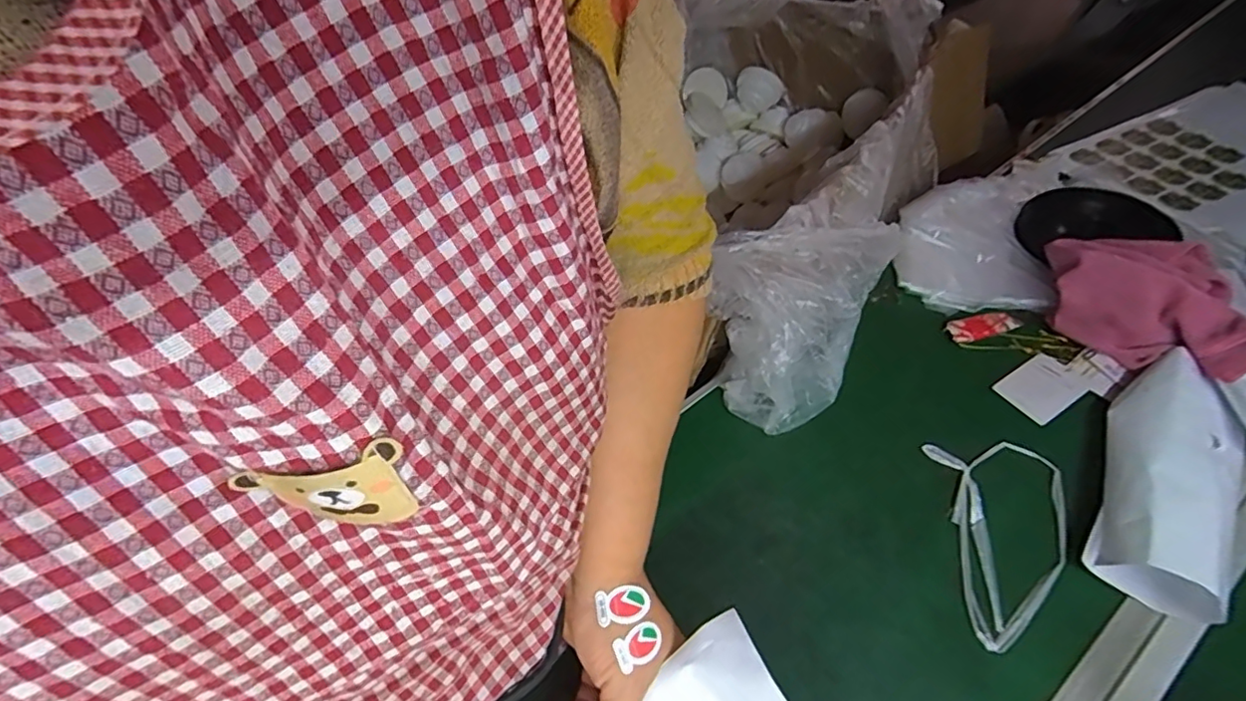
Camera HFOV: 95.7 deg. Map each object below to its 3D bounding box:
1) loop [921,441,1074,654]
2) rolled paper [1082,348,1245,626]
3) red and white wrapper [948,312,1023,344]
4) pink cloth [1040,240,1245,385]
[{"bbox_3d":[0.300,0.140,0.429,0.096,0.011,0.160,1,51,8],"label":"loop"},{"bbox_3d":[0.418,0.088,0.429,0.083,0.053,0.227,26,59,26],"label":"rolled paper"},{"bbox_3d":[0.354,-0.024,0.556,0.060,0.013,0.024,-11,51,-2],"label":"red and white wrapper"},{"bbox_3d":[0.472,-0.037,0.513,0.130,0.062,0.153,5,52,12],"label":"pink cloth"}]

